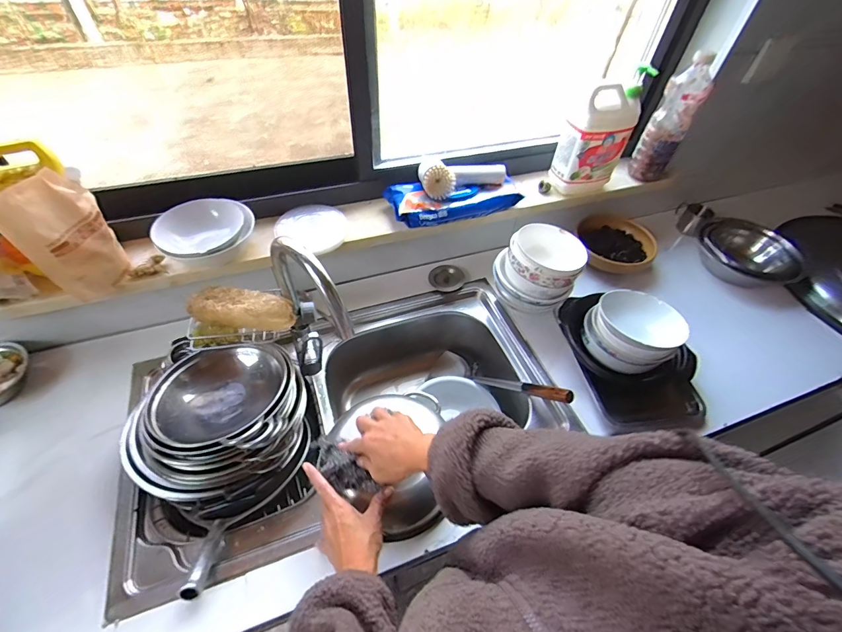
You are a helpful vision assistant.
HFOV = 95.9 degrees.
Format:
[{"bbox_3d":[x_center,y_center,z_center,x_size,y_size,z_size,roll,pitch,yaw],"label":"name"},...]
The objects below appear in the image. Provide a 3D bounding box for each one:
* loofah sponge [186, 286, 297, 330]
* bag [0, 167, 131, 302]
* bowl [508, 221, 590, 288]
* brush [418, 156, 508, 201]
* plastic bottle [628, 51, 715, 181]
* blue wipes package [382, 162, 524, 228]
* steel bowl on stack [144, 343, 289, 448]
[{"bbox_3d":[-0.308,-0.017,0.655,0.182,0.047,0.070,9,51,4],"label":"loofah sponge"},{"bbox_3d":[-0.559,-0.125,0.617,0.041,0.199,0.137,11,51,6],"label":"bag"},{"bbox_3d":[0.257,-0.119,0.790,0.143,0.064,0.149,2,51,-2],"label":"bowl"},{"bbox_3d":[0.092,-0.308,0.842,0.199,0.062,0.113,6,51,2],"label":"brush"},{"bbox_3d":[0.589,-0.454,0.899,0.088,0.263,0.072,26,54,17],"label":"plastic bottle"},{"bbox_3d":[0.073,-0.277,0.864,0.296,0.054,0.140,-19,54,-18],"label":"blue wipes package"},{"bbox_3d":[-0.330,0.126,0.629,0.200,0.064,0.190,2,51,-2],"label":"steel bowl on stack"}]

